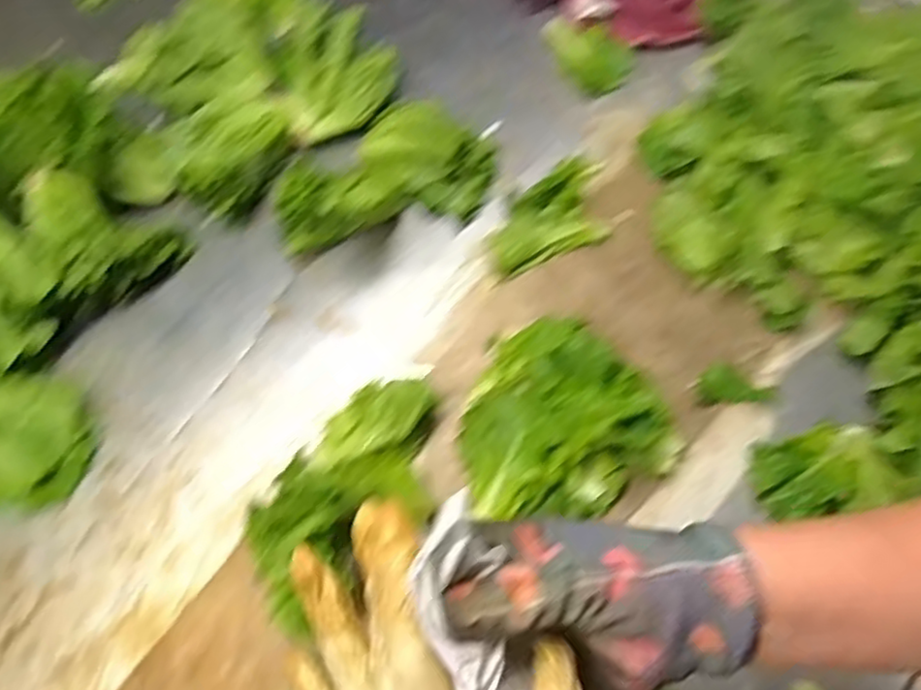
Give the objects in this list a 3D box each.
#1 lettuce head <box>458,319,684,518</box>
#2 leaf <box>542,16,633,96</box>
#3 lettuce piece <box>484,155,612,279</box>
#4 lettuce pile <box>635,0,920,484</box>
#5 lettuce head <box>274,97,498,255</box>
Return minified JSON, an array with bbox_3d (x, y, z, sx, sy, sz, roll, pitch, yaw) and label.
[{"bbox_3d":[0.068,0.042,0.465,0.137,0.049,0.132,-1,65,2],"label":"lettuce head"},{"bbox_3d":[0.112,-0.263,0.619,0.052,0.024,0.082,-39,70,-15],"label":"leaf"},{"bbox_3d":[0.074,-0.098,0.542,0.122,0.025,0.061,-37,69,-14],"label":"lettuce piece"},{"bbox_3d":[0.312,-0.146,0.515,0.322,0.101,0.371,-37,69,-14],"label":"lettuce pile"},{"bbox_3d":[-0.058,-0.132,0.541,0.180,0.069,0.094,-25,67,-9],"label":"lettuce head"}]

